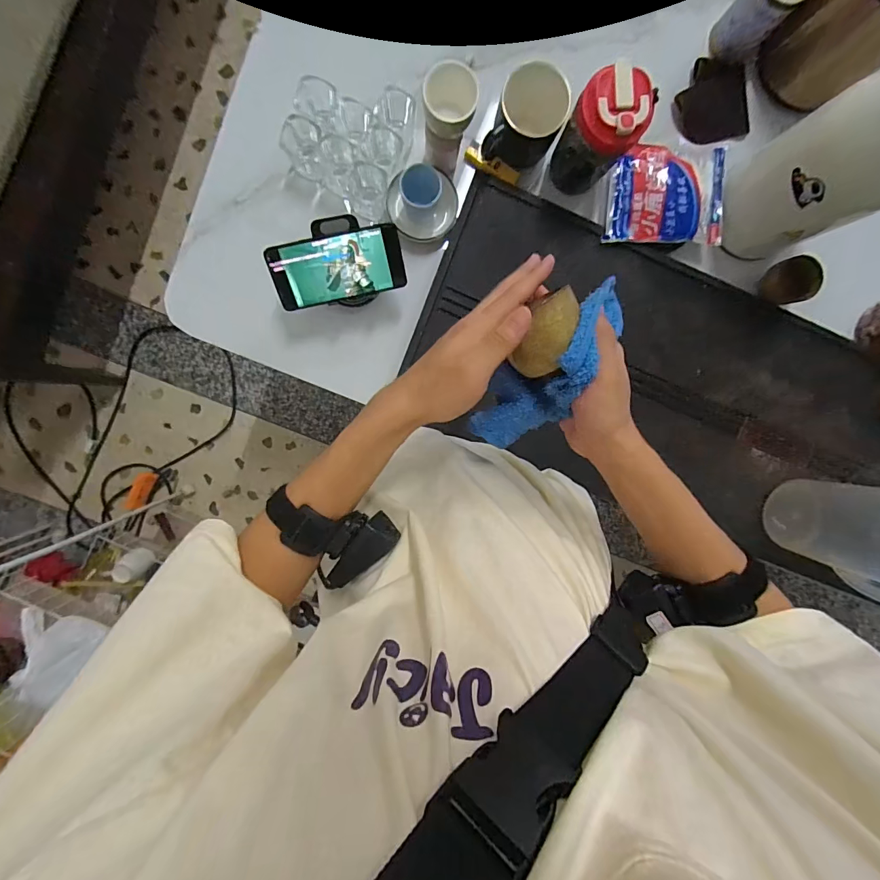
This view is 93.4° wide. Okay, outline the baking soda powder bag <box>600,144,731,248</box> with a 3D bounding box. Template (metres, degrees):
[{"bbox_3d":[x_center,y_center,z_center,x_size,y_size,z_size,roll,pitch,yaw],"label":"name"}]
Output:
[{"bbox_3d":[0.323,-0.349,0.591,0.166,0.015,0.125,1,96,-4],"label":"baking soda powder bag"}]

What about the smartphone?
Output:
[{"bbox_3d":[-0.128,-0.217,0.525,0.163,0.007,0.076,-13,125,-2],"label":"smartphone"}]

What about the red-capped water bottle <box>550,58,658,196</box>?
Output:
[{"bbox_3d":[0.196,-0.383,0.528,0.079,0.145,0.072,0,96,-4],"label":"red-capped water bottle"}]

